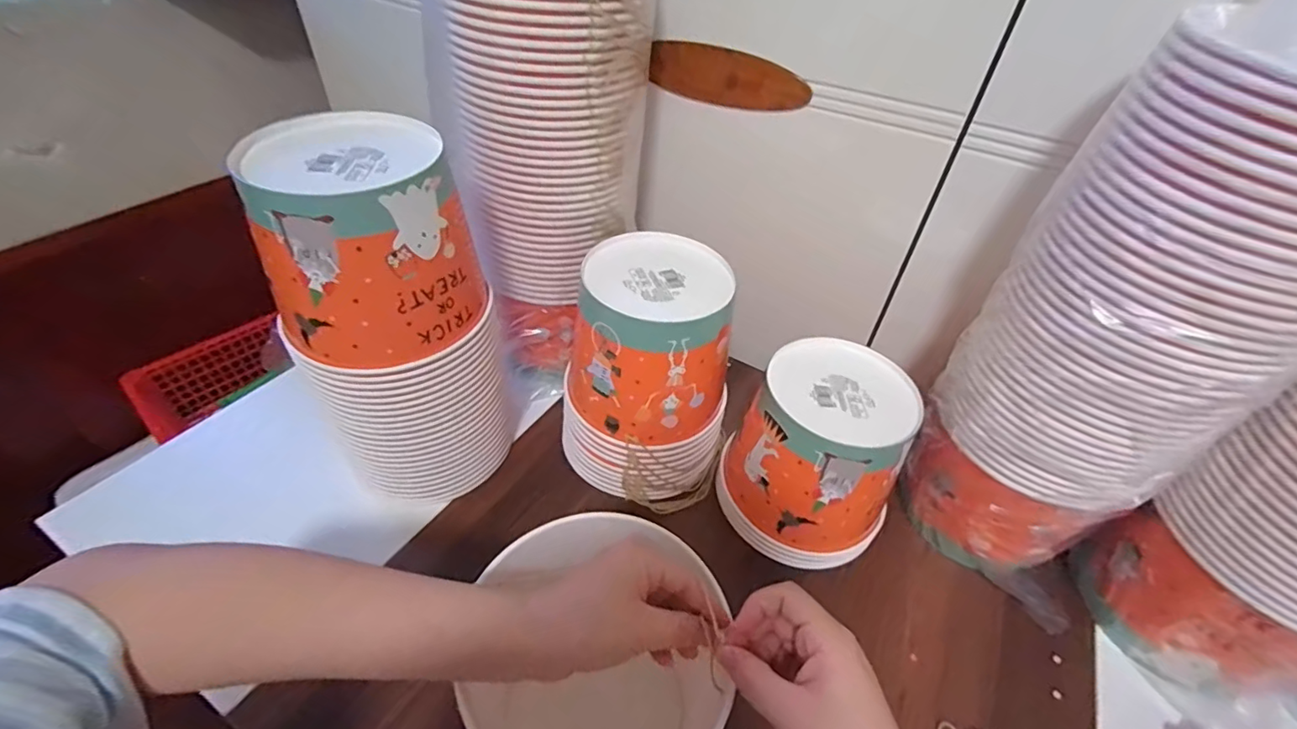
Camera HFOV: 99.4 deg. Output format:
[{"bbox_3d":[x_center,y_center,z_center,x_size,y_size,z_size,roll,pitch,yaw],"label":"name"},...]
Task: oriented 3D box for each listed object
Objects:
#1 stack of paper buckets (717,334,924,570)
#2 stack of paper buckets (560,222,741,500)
[{"bbox_3d":[0.155,0.083,0.511,0.150,0.157,0.145,26,48,21],"label":"stack of paper buckets"},{"bbox_3d":[0.000,0.008,0.525,0.150,0.206,0.144,8,44,4],"label":"stack of paper buckets"}]

